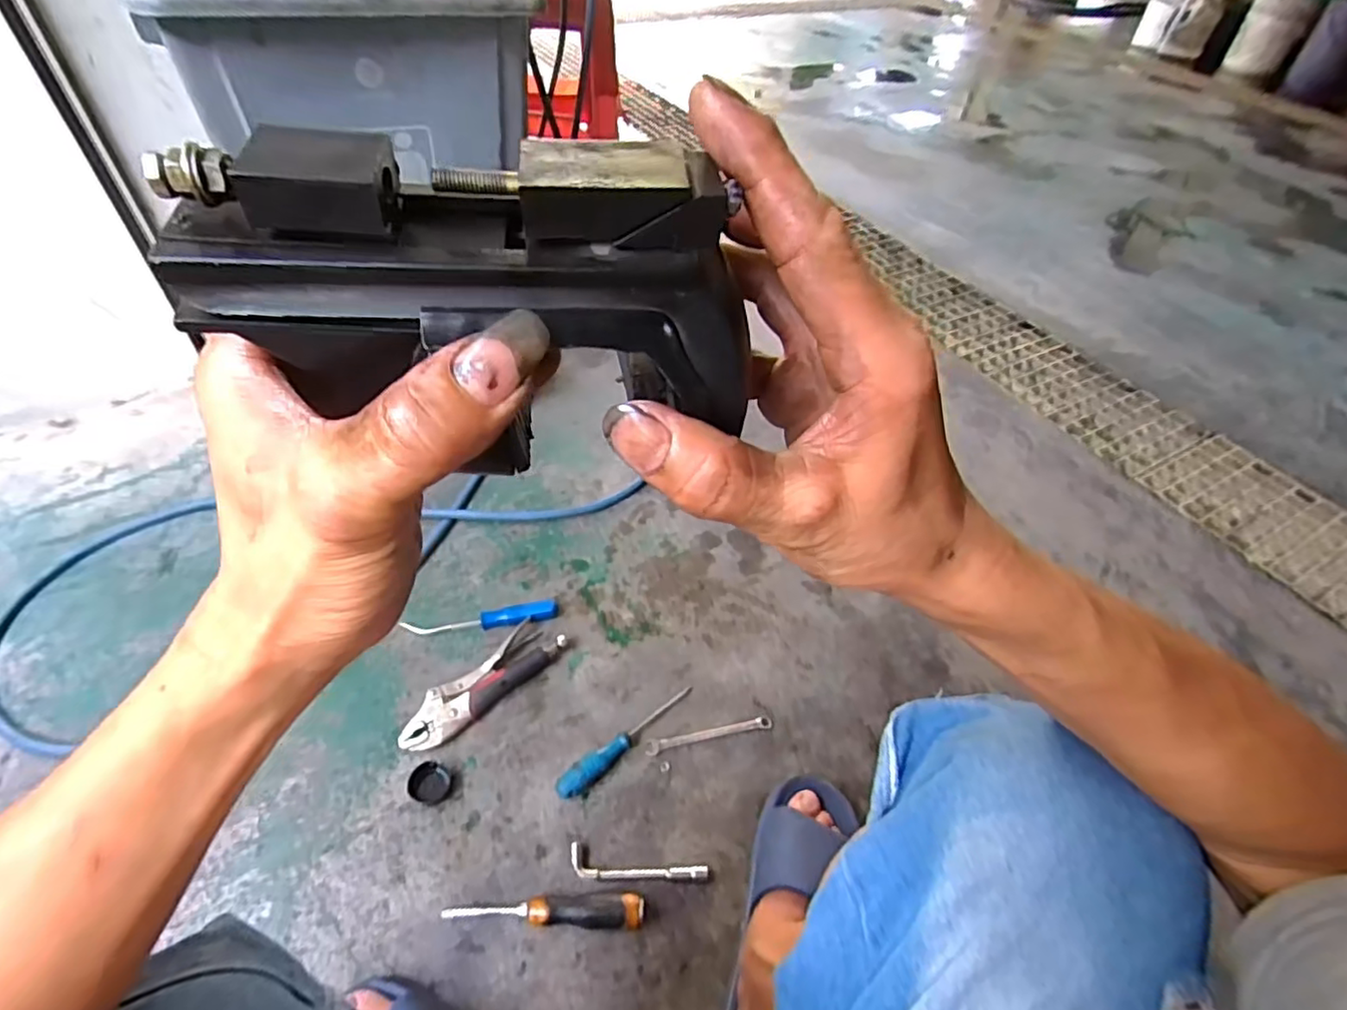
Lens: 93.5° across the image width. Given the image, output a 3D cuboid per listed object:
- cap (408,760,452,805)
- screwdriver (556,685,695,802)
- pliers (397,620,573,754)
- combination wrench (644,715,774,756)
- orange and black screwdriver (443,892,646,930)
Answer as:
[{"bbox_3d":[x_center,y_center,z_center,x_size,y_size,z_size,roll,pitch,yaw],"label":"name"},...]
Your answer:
[{"bbox_3d":[-0.271,0.310,0.706,0.043,0.017,0.041,3,46,-3],"label":"cap"},{"bbox_3d":[-0.051,0.275,0.748,0.196,0.026,0.027,-30,56,-30],"label":"screwdriver"},{"bbox_3d":[-0.236,0.222,0.783,0.065,0.026,0.209,37,53,26],"label":"pliers"},{"bbox_3d":[0.045,0.278,0.767,0.156,0.009,0.019,-7,47,-12],"label":"combination wrench"},{"bbox_3d":[-0.127,0.399,0.627,0.195,0.033,0.029,4,46,-1],"label":"orange and black screwdriver"}]

